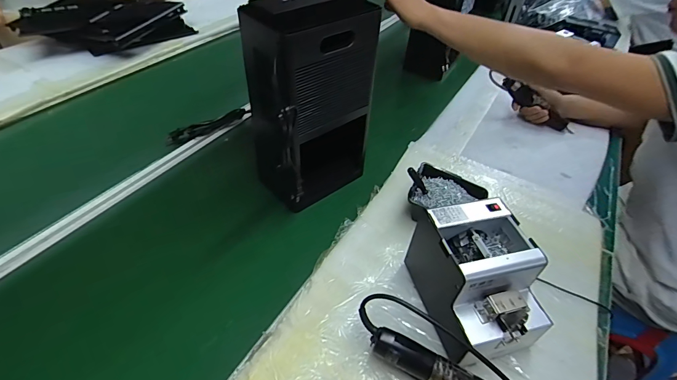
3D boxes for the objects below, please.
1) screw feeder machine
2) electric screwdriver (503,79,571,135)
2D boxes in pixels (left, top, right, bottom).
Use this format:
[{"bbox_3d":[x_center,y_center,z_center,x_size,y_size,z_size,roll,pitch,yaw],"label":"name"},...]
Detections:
[{"bbox_3d":[0.201,0.127,0.537,0.132,0.145,0.180,-8,45,-12],"label":"screw feeder machine"},{"bbox_3d":[0.523,-0.222,0.983,0.211,0.052,0.048,38,45,-10],"label":"electric screwdriver"}]

